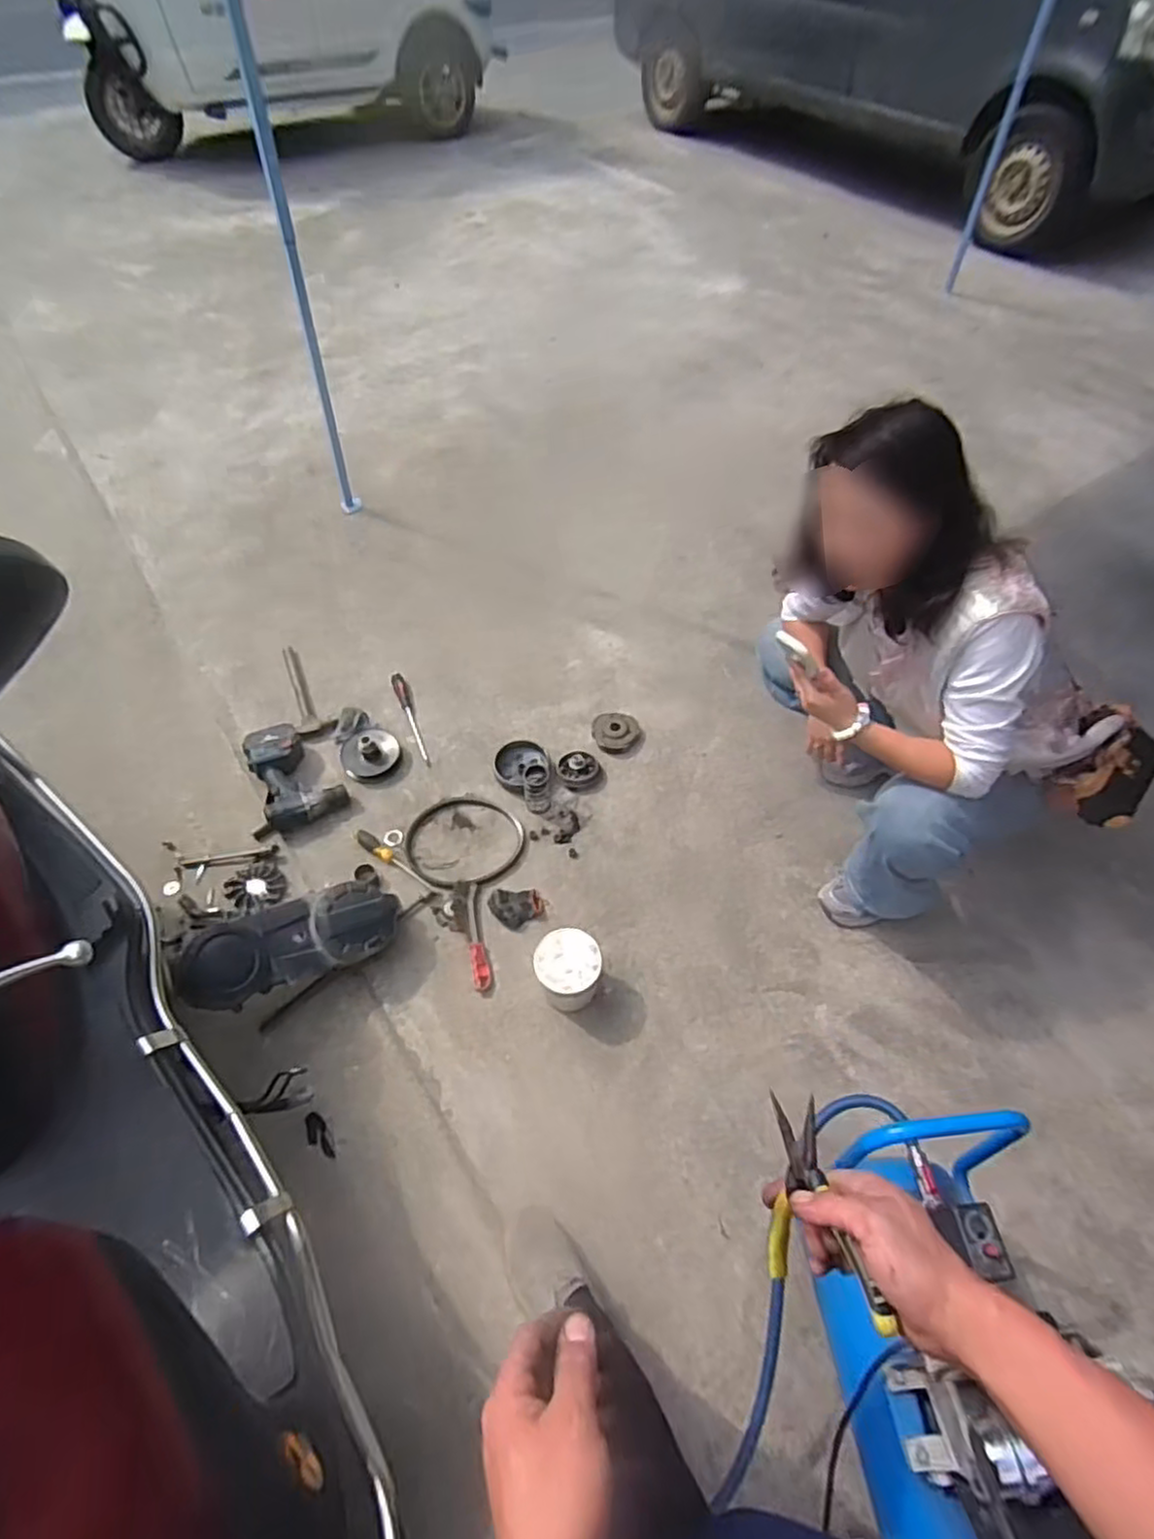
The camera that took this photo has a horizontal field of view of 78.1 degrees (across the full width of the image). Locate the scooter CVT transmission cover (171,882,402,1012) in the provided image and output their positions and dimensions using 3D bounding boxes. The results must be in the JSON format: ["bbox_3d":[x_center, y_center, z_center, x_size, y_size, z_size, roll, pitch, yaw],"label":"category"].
[{"bbox_3d":[-0.491,0.309,1.258,0.387,0.120,0.128,-14,56,-31],"label":"scooter CVT transmission cover"}]

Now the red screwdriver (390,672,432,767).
[{"bbox_3d":[-0.392,-0.126,1.700,0.034,0.022,0.280,-21,60,-13],"label":"red screwdriver"}]

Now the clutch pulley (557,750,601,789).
[{"bbox_3d":[0.004,-0.002,1.605,0.098,0.032,0.091,-3,57,-2],"label":"clutch pulley"}]

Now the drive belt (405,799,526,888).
[{"bbox_3d":[-0.244,0.149,1.516,0.236,0.015,0.231,0,57,0],"label":"drive belt"}]

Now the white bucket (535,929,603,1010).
[{"bbox_3d":[-0.018,0.362,1.306,0.113,0.122,0.126,-6,57,-4],"label":"white bucket"}]

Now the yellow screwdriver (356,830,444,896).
[{"bbox_3d":[-0.366,0.191,1.467,0.226,0.022,0.030,28,61,17],"label":"yellow screwdriver"}]

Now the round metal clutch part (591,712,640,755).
[{"bbox_3d":[0.092,-0.087,1.664,0.101,0.040,0.099,0,57,0],"label":"round metal clutch part"}]

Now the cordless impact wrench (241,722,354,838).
[{"bbox_3d":[-0.646,0.030,1.543,0.199,0.078,0.249,-38,64,-22],"label":"cordless impact wrench"}]

